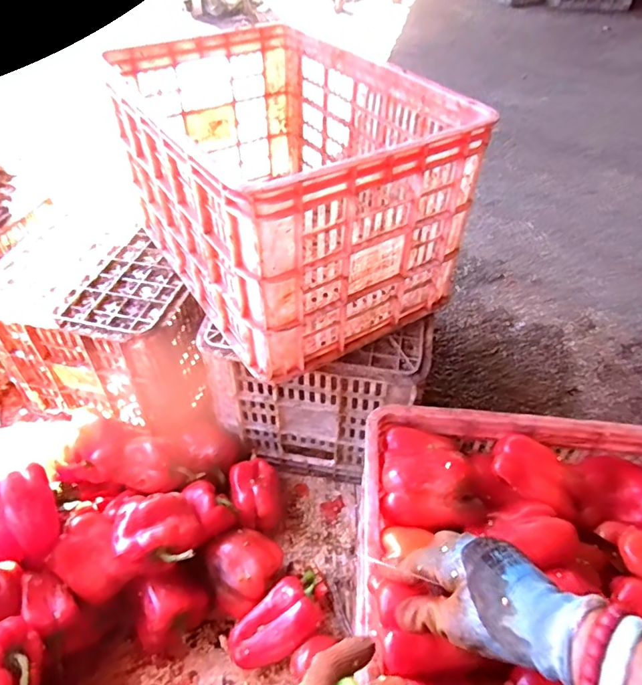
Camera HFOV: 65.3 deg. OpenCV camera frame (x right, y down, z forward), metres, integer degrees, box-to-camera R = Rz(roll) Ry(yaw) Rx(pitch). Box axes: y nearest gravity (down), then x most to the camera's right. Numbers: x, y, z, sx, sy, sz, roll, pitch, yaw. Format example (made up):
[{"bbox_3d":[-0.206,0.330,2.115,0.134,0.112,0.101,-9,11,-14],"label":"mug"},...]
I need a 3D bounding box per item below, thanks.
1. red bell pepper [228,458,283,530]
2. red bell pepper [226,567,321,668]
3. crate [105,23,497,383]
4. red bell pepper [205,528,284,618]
[{"bbox_3d":[-0.104,0.255,0.825,0.082,0.071,0.111,-11,47,-13],"label":"red bell pepper"},{"bbox_3d":[-0.053,0.386,0.690,0.147,0.072,0.075,-29,53,-27],"label":"red bell pepper"},{"bbox_3d":[-0.071,-0.253,0.778,0.353,0.289,0.526,-23,51,-23],"label":"crate"},{"bbox_3d":[-0.107,0.336,0.732,0.102,0.079,0.095,1,46,-1],"label":"red bell pepper"}]

